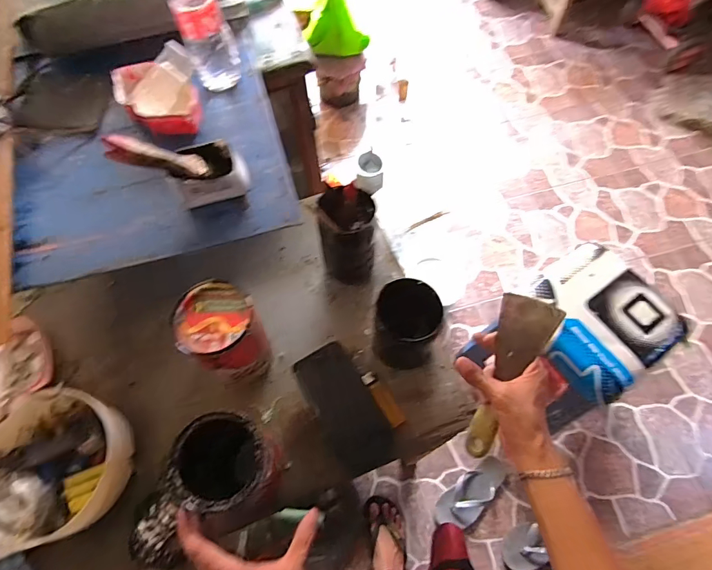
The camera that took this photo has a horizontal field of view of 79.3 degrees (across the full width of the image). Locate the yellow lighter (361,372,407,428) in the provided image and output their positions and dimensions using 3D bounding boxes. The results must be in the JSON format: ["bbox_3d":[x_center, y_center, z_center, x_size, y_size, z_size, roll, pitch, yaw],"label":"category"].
[{"bbox_3d":[0.040,0.163,0.617,0.023,0.009,0.086,-33,82,-14],"label":"yellow lighter"}]

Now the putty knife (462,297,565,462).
[{"bbox_3d":[0.174,0.111,0.505,0.062,0.023,0.198,21,96,11],"label":"putty knife"}]

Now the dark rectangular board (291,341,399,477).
[{"bbox_3d":[-0.012,0.175,0.604,0.080,0.010,0.183,-29,90,-12],"label":"dark rectangular board"}]

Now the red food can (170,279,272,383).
[{"bbox_3d":[-0.172,0.070,0.579,0.104,0.134,0.095,0,67,0],"label":"red food can"}]

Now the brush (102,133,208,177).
[{"bbox_3d":[-0.241,-0.155,0.525,0.118,0.022,0.021,3,57,-41],"label":"brush"}]

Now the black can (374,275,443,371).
[{"bbox_3d":[0.070,0.056,0.590,0.085,0.116,0.084,0,67,0],"label":"black can"}]

